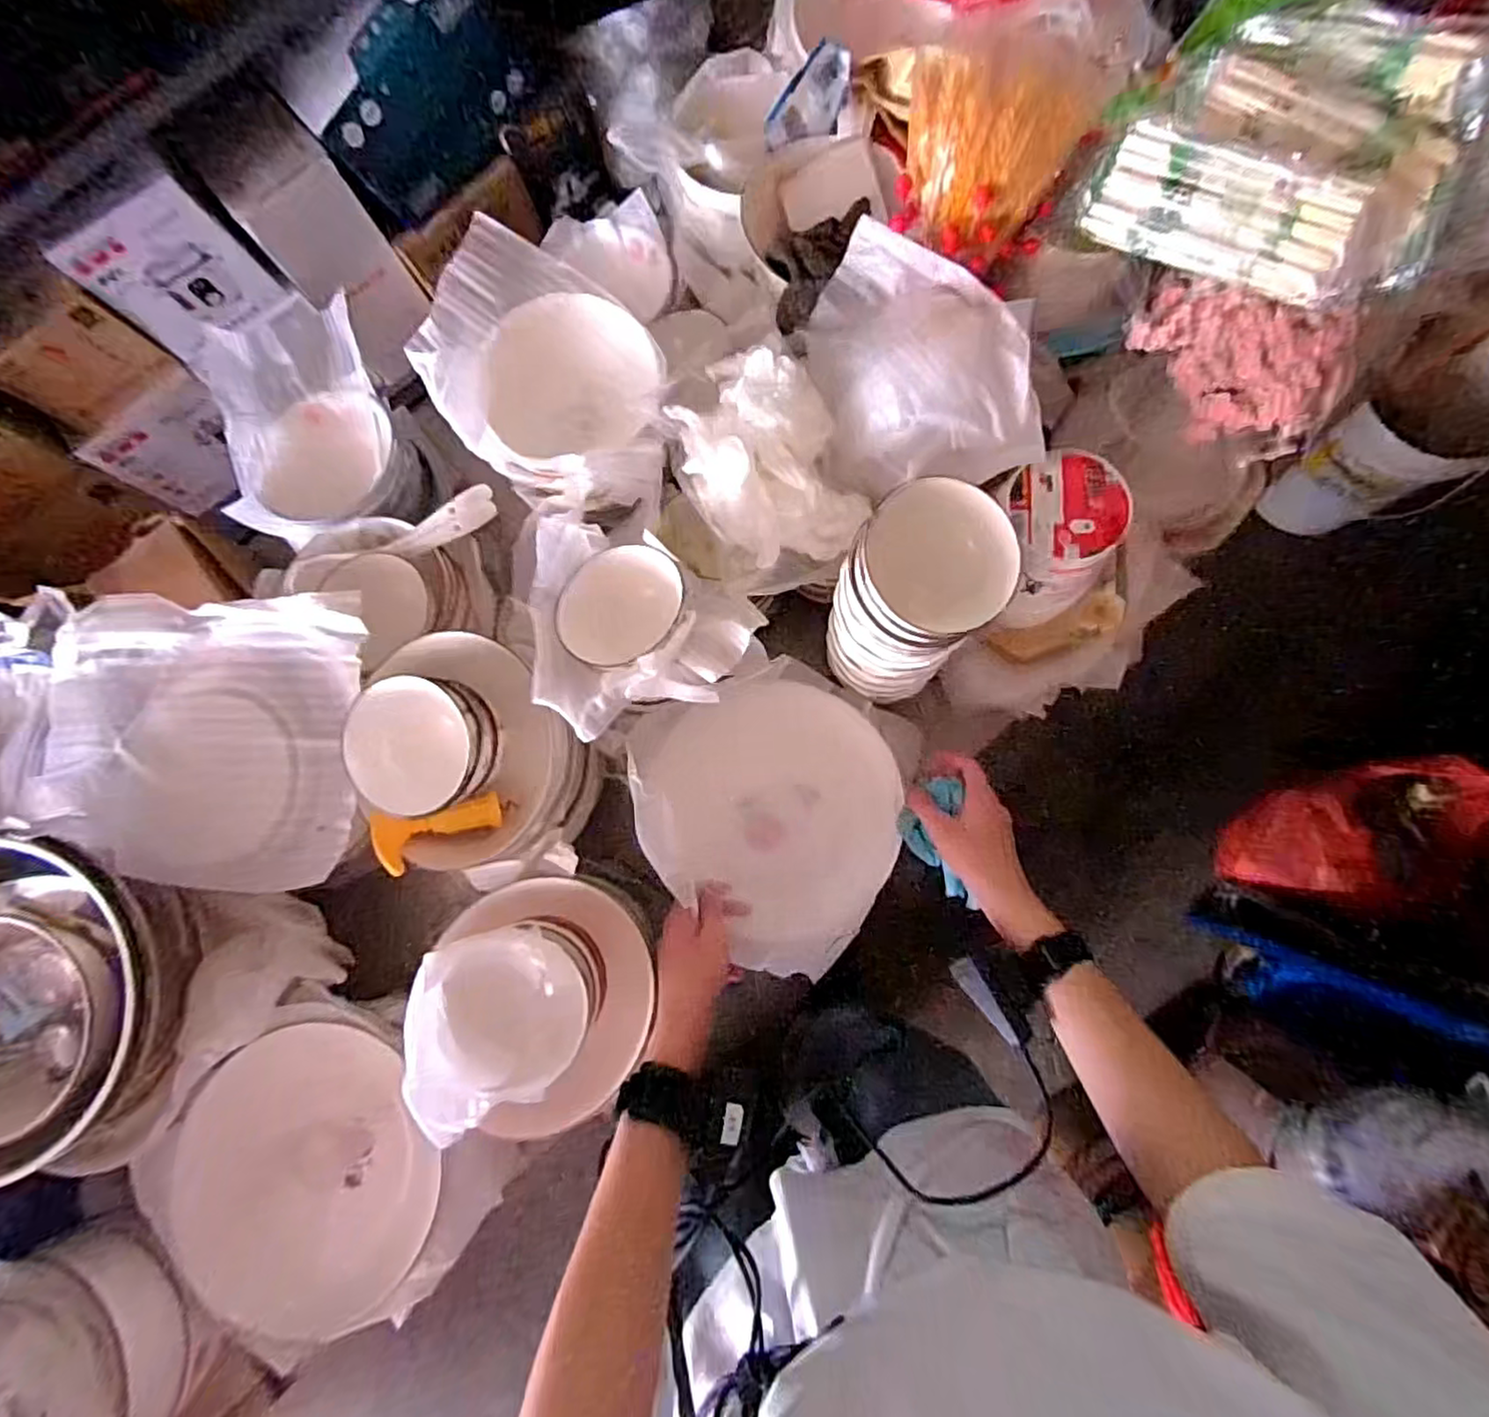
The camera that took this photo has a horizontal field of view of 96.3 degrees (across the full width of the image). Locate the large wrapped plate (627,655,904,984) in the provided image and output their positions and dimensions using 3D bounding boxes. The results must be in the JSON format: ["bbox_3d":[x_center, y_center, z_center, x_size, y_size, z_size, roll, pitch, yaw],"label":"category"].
[{"bbox_3d":[0.034,0.103,0.670,0.251,0.066,0.261,-25,80,0],"label":"large wrapped plate"}]

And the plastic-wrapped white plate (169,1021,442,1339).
[{"bbox_3d":[-0.409,0.435,0.625,0.242,0.028,0.252,-39,81,-3],"label":"plastic-wrapped white plate"}]

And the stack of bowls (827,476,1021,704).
[{"bbox_3d":[0.137,-0.088,0.570,0.120,0.198,0.116,-44,81,-4],"label":"stack of bowls"}]

